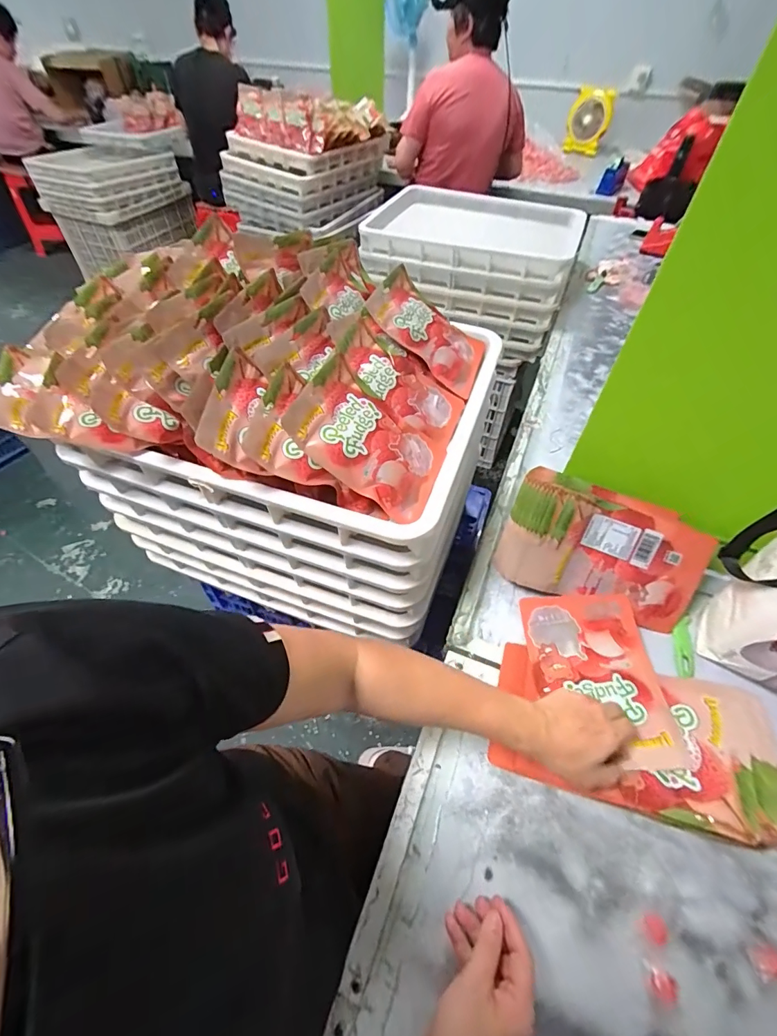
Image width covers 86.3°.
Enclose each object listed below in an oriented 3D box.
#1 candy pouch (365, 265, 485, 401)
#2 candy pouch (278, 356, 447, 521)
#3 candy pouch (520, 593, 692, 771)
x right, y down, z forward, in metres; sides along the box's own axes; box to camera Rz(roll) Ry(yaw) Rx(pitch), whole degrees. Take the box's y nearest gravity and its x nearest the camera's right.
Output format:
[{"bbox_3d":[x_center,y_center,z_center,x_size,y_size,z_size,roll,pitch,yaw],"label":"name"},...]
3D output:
[{"bbox_3d":[0.074,-0.313,0.701,0.219,0.023,0.151,36,57,-17],"label":"candy pouch"},{"bbox_3d":[-0.017,-0.103,0.556,0.219,0.025,0.152,38,56,-18],"label":"candy pouch"},{"bbox_3d":[0.275,0.207,0.548,0.154,0.025,0.221,-1,53,0],"label":"candy pouch"}]

